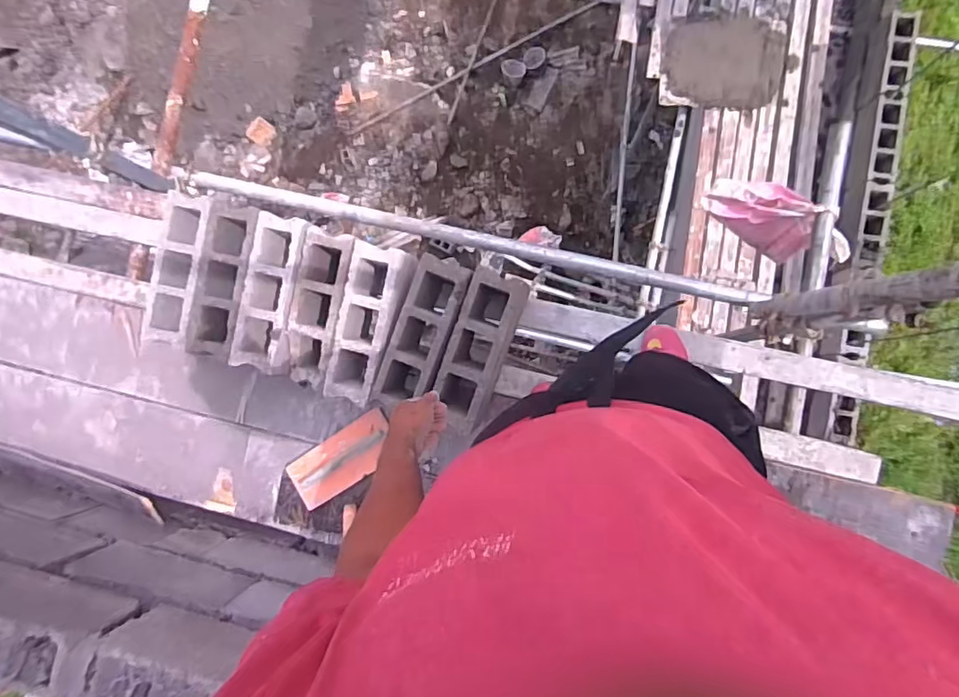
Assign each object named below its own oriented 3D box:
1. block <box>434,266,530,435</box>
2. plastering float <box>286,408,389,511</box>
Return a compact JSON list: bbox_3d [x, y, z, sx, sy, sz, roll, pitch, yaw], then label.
[{"bbox_3d":[0.001,0.006,1.442,0.135,0.217,0.404,19,90,7],"label":"block"},{"bbox_3d":[-0.401,0.327,1.598,0.320,0.040,0.151,-33,85,0],"label":"plastering float"}]

